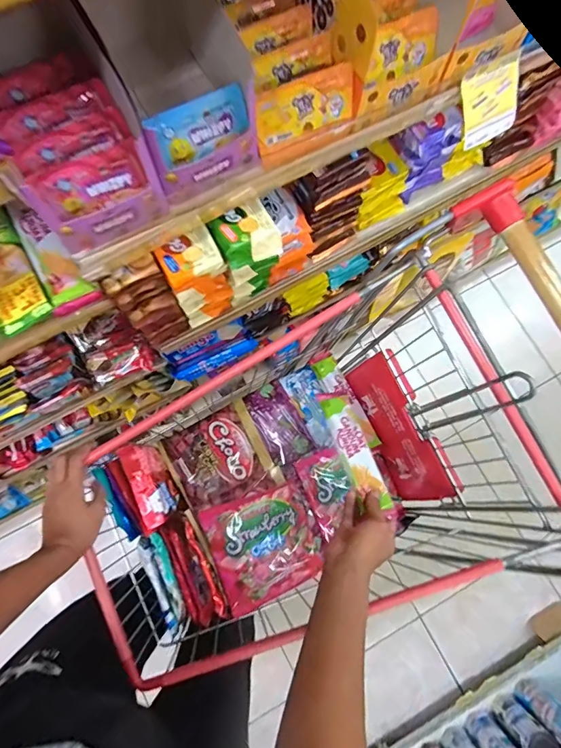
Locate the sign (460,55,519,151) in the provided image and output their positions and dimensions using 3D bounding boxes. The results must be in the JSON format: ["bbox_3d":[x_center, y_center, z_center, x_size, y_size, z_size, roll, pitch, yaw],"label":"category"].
[{"bbox_3d":[0.252,-0.322,0.503,0.082,0.076,0.006,-28,38,-9],"label":"sign"}]

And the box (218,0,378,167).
[{"bbox_3d":[-0.006,-0.366,0.427,0.116,0.103,0.236,-22,80,-5],"label":"box"}]

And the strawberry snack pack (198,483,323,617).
[{"bbox_3d":[-0.024,0.280,0.698,0.172,0.032,0.162,-22,80,-5],"label":"strawberry snack pack"}]

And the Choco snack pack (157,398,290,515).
[{"bbox_3d":[-0.107,0.153,0.748,0.170,0.025,0.172,-26,65,-9],"label":"Choco snack pack"}]

